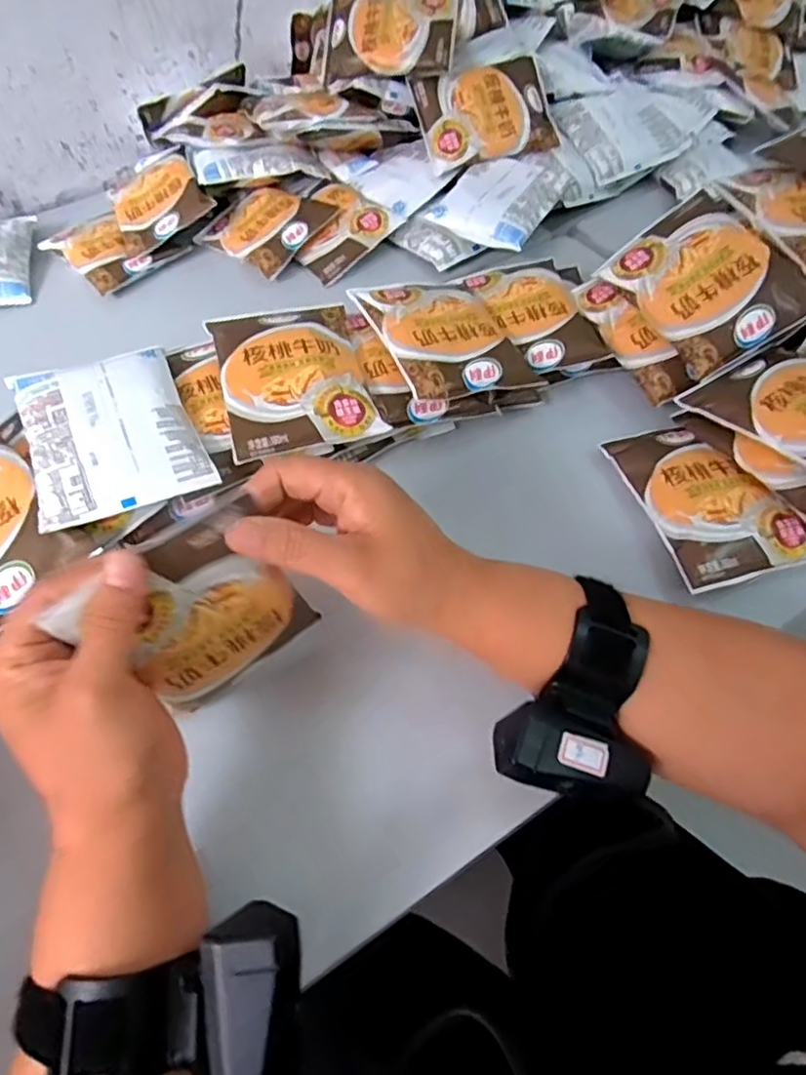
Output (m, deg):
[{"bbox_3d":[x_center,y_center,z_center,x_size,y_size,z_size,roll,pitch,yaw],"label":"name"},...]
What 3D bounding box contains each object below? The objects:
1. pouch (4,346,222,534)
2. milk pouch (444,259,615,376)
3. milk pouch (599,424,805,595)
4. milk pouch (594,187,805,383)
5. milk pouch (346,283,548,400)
[{"bbox_3d":[-0.182,-0.067,0.397,0.095,0.026,0.117,-23,57,-13],"label":"pouch"},{"bbox_3d":[0.103,-0.178,0.505,0.085,0.021,0.117,-18,56,-9],"label":"milk pouch"},{"bbox_3d":[0.199,-0.031,0.423,0.086,0.017,0.129,-16,56,-8],"label":"milk pouch"},{"bbox_3d":[0.226,-0.192,0.467,0.109,0.025,0.129,-33,69,5],"label":"milk pouch"},{"bbox_3d":[0.032,-0.147,0.464,0.097,0.034,0.117,-22,57,-12],"label":"milk pouch"}]

